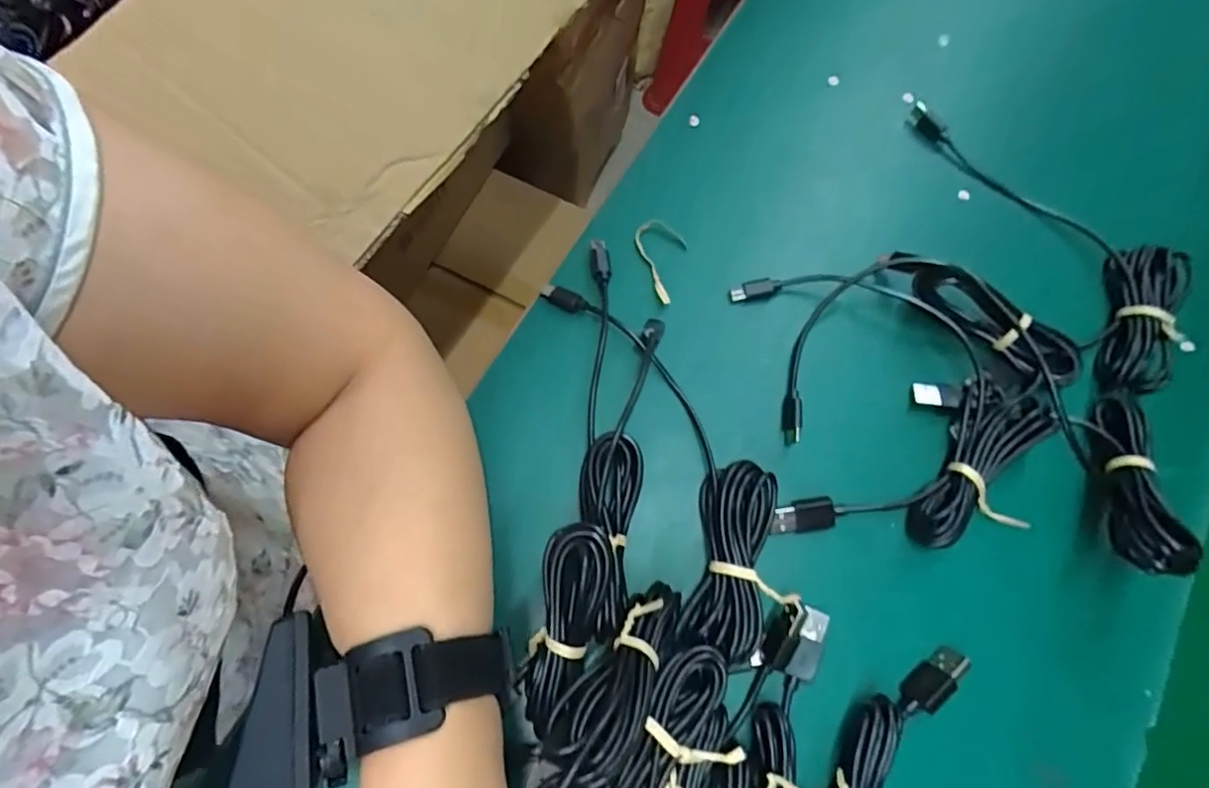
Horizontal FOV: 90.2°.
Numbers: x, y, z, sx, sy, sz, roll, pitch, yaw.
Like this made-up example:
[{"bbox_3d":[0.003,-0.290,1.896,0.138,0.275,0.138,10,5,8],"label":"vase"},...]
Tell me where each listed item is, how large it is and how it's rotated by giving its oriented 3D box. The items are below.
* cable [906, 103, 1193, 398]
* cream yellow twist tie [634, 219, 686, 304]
[{"bbox_3d":[0.258,-0.095,0.338,0.075,0.026,0.196,-21,70,-5],"label":"cable"},{"bbox_3d":[0.027,-0.072,0.331,0.028,0.009,0.047,15,71,8],"label":"cream yellow twist tie"}]

